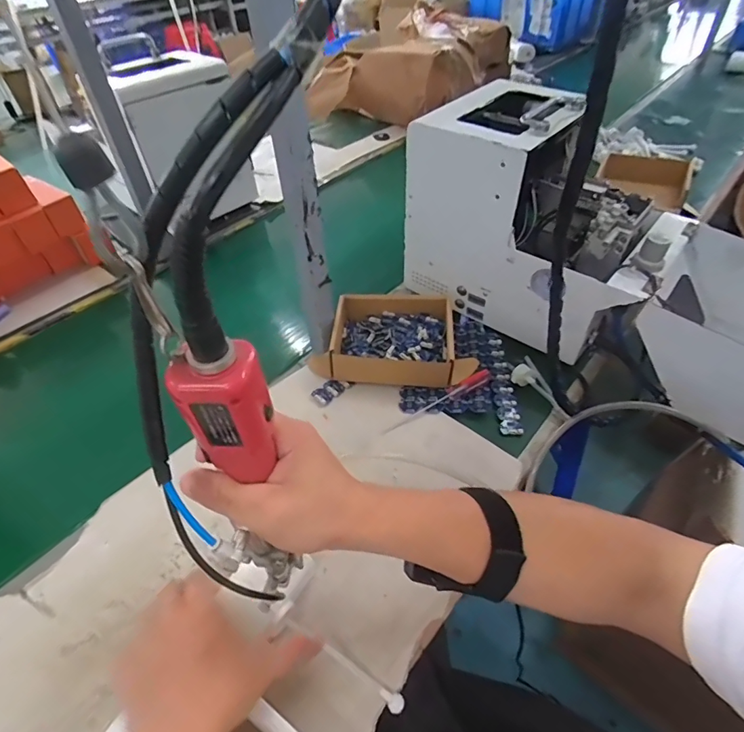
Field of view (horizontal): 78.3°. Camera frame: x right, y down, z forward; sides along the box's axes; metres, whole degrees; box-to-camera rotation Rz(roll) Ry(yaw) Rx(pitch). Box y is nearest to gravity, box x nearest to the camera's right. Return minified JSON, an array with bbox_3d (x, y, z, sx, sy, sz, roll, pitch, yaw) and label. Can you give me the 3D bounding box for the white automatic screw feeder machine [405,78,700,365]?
[{"bbox_3d":[0.238,-0.216,0.654,0.333,0.251,0.211,27,53,25],"label":"white automatic screw feeder machine"}]

